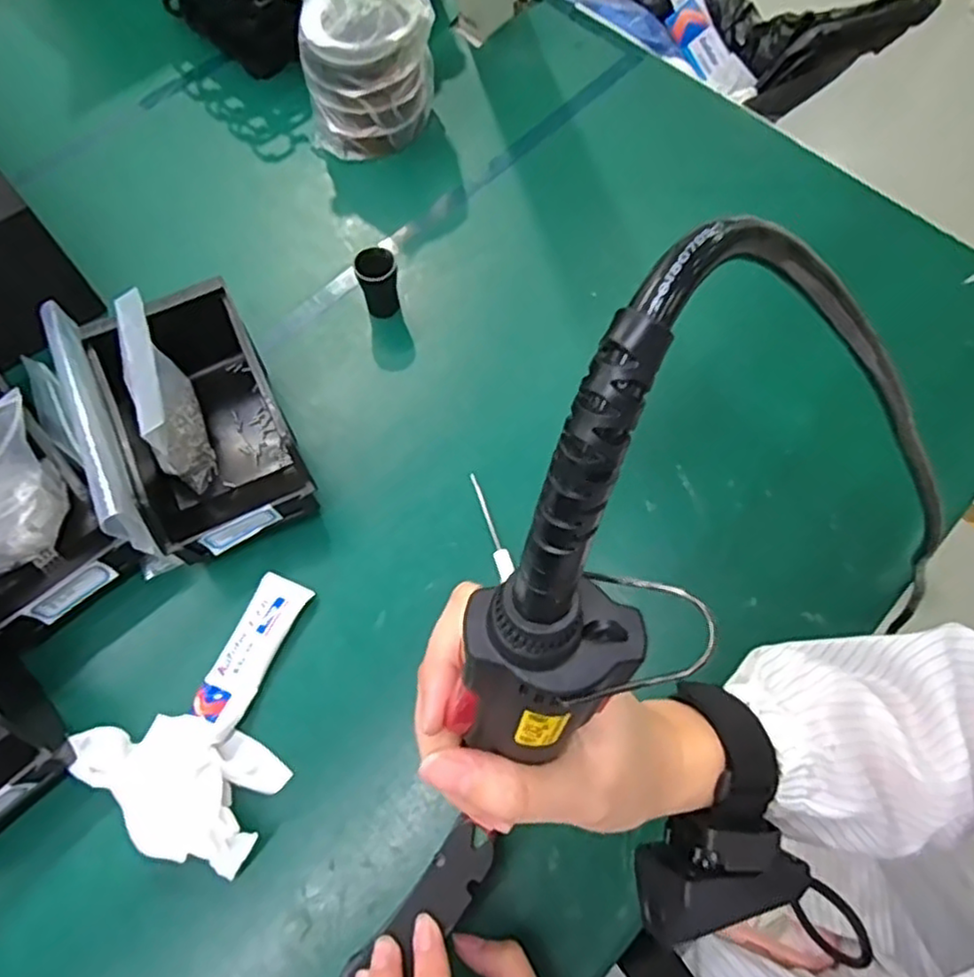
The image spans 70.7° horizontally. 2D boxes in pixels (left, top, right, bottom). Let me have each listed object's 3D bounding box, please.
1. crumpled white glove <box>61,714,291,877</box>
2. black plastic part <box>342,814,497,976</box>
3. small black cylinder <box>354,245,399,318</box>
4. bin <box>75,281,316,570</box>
[{"bbox_3d":[-0.191,0.176,0.416,0.123,0.033,0.073,20,69,7],"label":"crumpled white glove"},{"bbox_3d":[-0.038,0.203,0.317,0.106,0.013,0.028,-41,74,-19],"label":"black plastic part"},{"bbox_3d":[-0.084,-0.161,0.537,0.029,0.057,0.024,-11,68,-5],"label":"small black cylinder"},{"bbox_3d":[-0.195,-0.044,0.483,0.100,0.073,0.175,-25,70,-10],"label":"bin"}]

